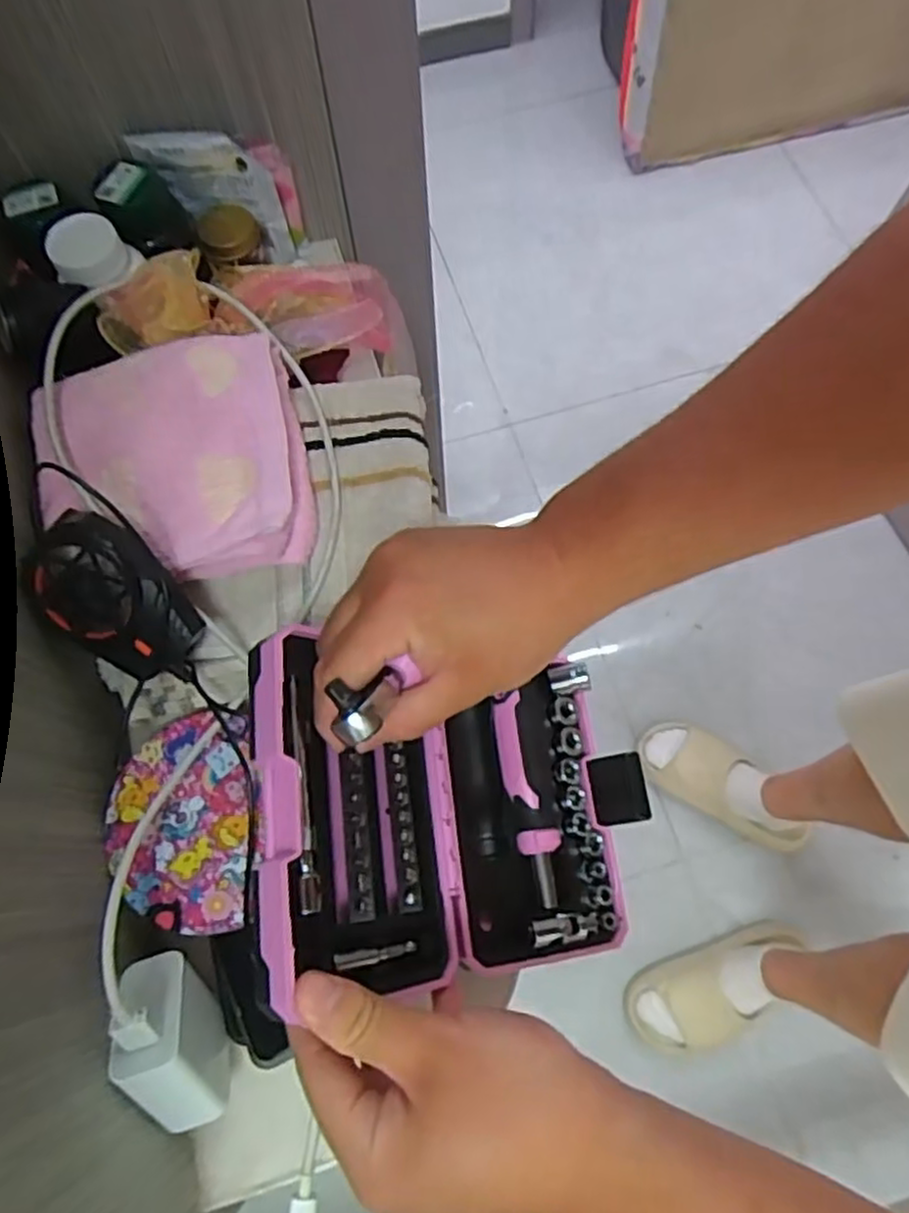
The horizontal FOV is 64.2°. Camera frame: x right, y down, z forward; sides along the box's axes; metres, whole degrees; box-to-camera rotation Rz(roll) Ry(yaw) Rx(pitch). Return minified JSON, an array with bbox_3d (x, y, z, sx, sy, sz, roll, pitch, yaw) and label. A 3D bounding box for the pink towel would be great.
[{"bbox_3d":[-0.143,-0.073,0.373,0.125,0.039,0.121,-14,70,-3],"label":"pink towel"}]

